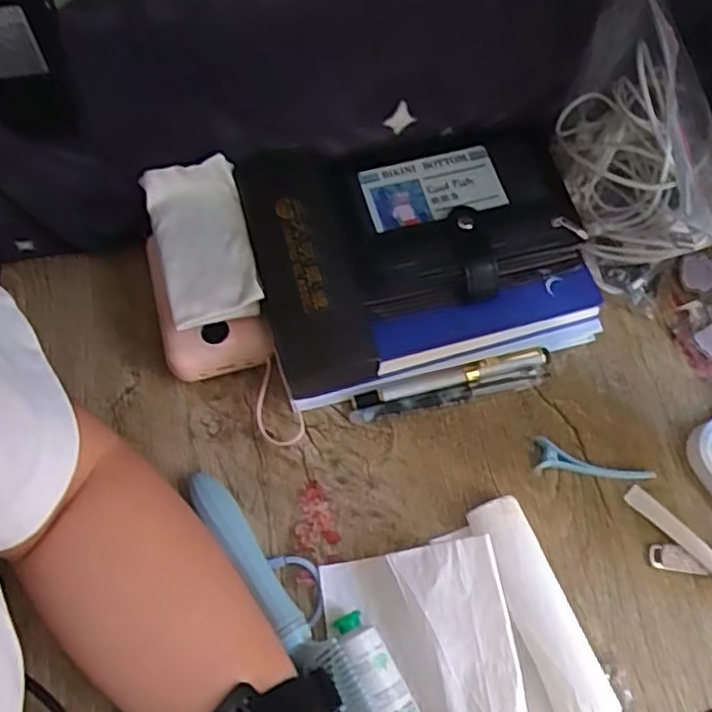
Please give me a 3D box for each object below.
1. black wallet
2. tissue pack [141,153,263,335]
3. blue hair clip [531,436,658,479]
[{"bbox_3d":[0.063,-0.092,0.451,0.144,0.032,0.109,-12,66,-6],"label":"black wallet"},{"bbox_3d":[-0.096,-0.074,0.437,0.057,0.021,0.109,-16,66,-7],"label":"tissue pack"},{"bbox_3d":[0.147,0.070,0.433,0.075,0.013,0.019,16,66,7],"label":"blue hair clip"}]

